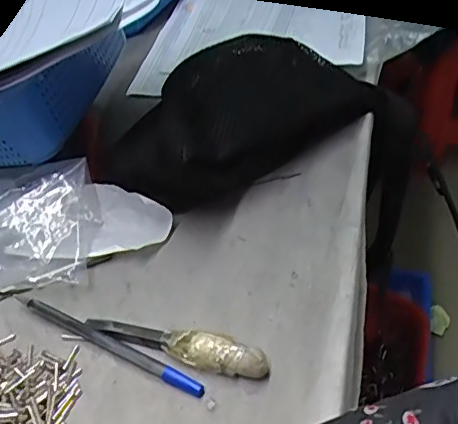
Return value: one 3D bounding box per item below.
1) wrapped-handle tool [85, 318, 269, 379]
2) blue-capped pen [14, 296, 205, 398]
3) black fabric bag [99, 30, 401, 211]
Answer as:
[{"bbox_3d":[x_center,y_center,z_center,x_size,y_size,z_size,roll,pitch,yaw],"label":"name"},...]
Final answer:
[{"bbox_3d":[-0.032,0.074,0.320,0.112,0.016,0.017,10,47,20],"label":"wrapped-handle tool"},{"bbox_3d":[-0.075,0.076,0.330,0.138,0.007,0.008,17,49,26],"label":"blue-capped pen"},{"bbox_3d":[0.024,-0.081,0.437,0.245,0.095,0.077,-37,49,-26],"label":"black fabric bag"}]

